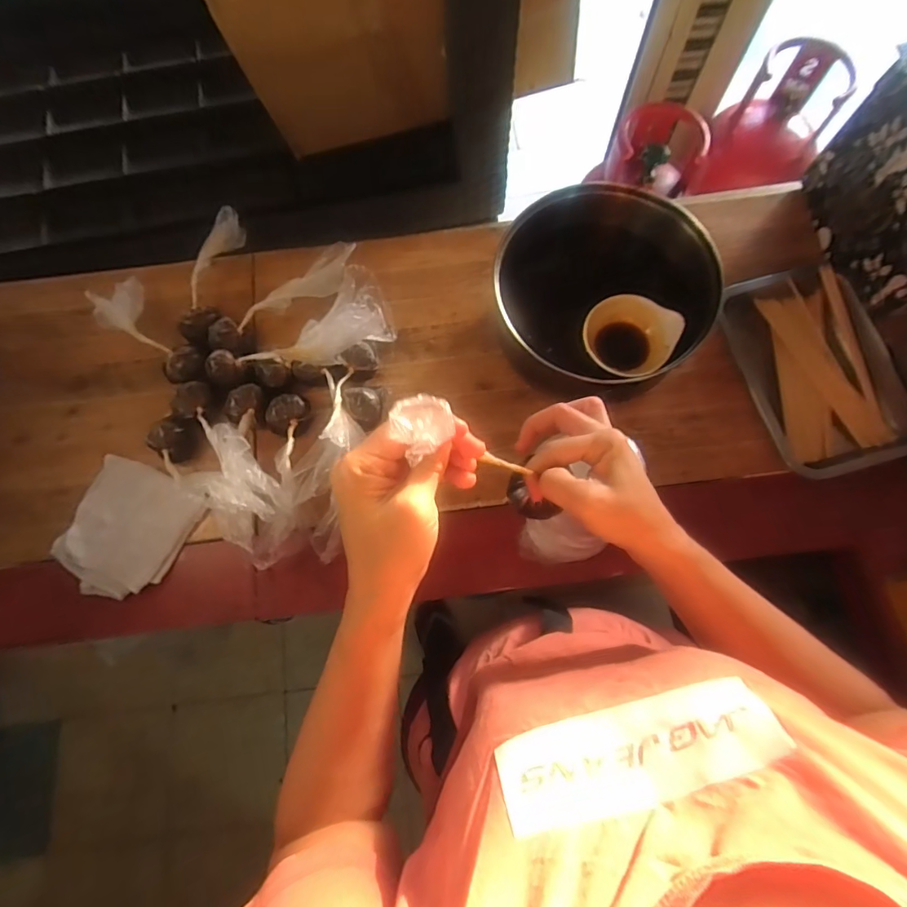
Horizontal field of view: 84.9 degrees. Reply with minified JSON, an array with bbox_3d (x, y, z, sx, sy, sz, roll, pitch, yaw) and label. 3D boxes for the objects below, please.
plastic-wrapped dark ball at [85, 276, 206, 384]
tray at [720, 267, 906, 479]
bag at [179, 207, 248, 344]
[{"bbox_3d":[-0.391,-0.152,0.646,0.067,0.052,0.195,-43,78,-9],"label":"plastic-wrapped dark ball"},{"bbox_3d":[0.446,-0.105,0.620,0.170,0.047,0.262,-14,75,-2],"label":"tray"},{"bbox_3d":[-0.323,-0.242,0.673,0.047,0.043,0.224,3,75,2],"label":"bag"}]

